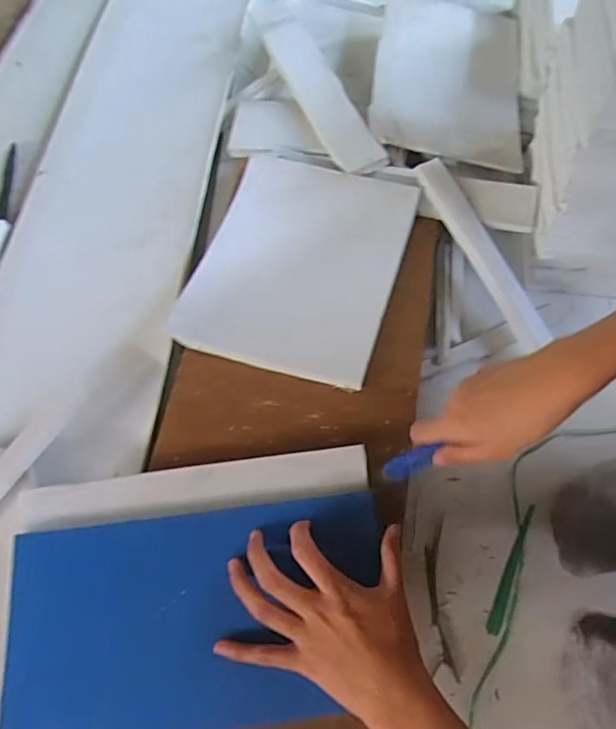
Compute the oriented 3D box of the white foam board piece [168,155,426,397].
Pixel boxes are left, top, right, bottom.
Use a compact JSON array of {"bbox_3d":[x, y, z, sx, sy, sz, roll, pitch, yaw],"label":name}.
[{"bbox_3d":[-0.006,-0.101,0.541,0.182,0.017,0.224,19,78,-4],"label":"white foam board piece"}]

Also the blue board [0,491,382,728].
[{"bbox_3d":[-0.077,0.185,0.407,0.272,0.013,0.149,-4,64,-7],"label":"blue board"}]

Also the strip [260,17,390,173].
[{"bbox_3d":[0.014,-0.305,0.612,0.051,0.017,0.241,-23,68,-9],"label":"strip"}]

